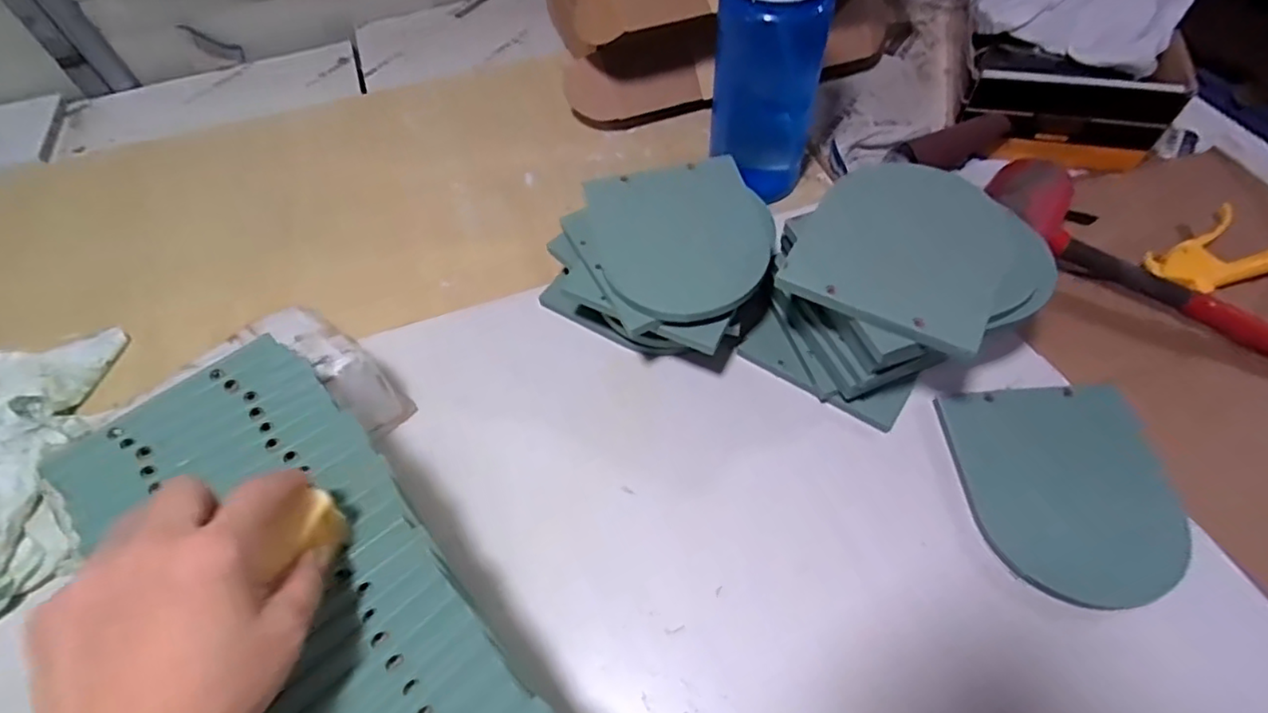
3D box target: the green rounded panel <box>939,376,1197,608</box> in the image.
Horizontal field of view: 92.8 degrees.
[{"bbox_3d":[0.334,0.100,0.464,0.144,0.010,0.166,-7,56,7],"label":"green rounded panel"}]

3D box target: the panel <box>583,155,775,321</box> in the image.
[{"bbox_3d":[0.043,-0.104,0.537,0.148,0.015,0.155,-14,70,4],"label":"panel"}]

